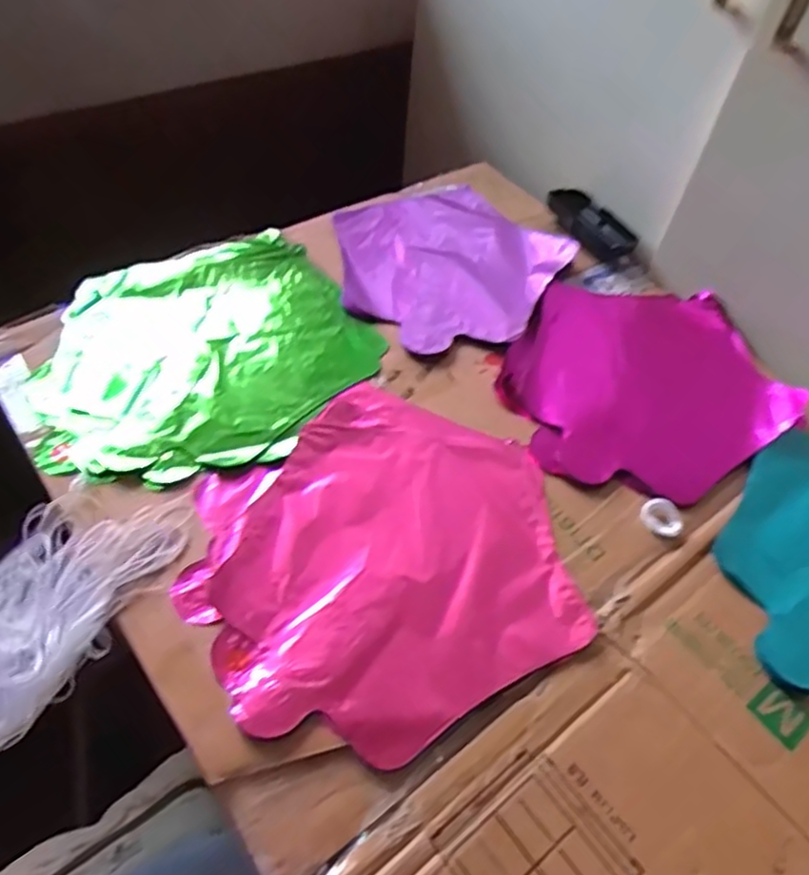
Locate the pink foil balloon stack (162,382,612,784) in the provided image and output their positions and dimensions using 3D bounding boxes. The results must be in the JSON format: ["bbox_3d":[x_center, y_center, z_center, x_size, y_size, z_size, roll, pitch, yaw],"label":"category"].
[{"bbox_3d":[-0.015,0.074,0.464,0.251,0.009,0.239,-25,59,-23],"label":"pink foil balloon stack"}]

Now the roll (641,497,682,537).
[{"bbox_3d":[0.187,0.059,0.493,0.023,0.011,0.029,-20,57,-20],"label":"roll"}]

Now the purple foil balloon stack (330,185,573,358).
[{"bbox_3d":[0.035,-0.175,0.670,0.229,0.023,0.224,36,58,20],"label":"purple foil balloon stack"}]

